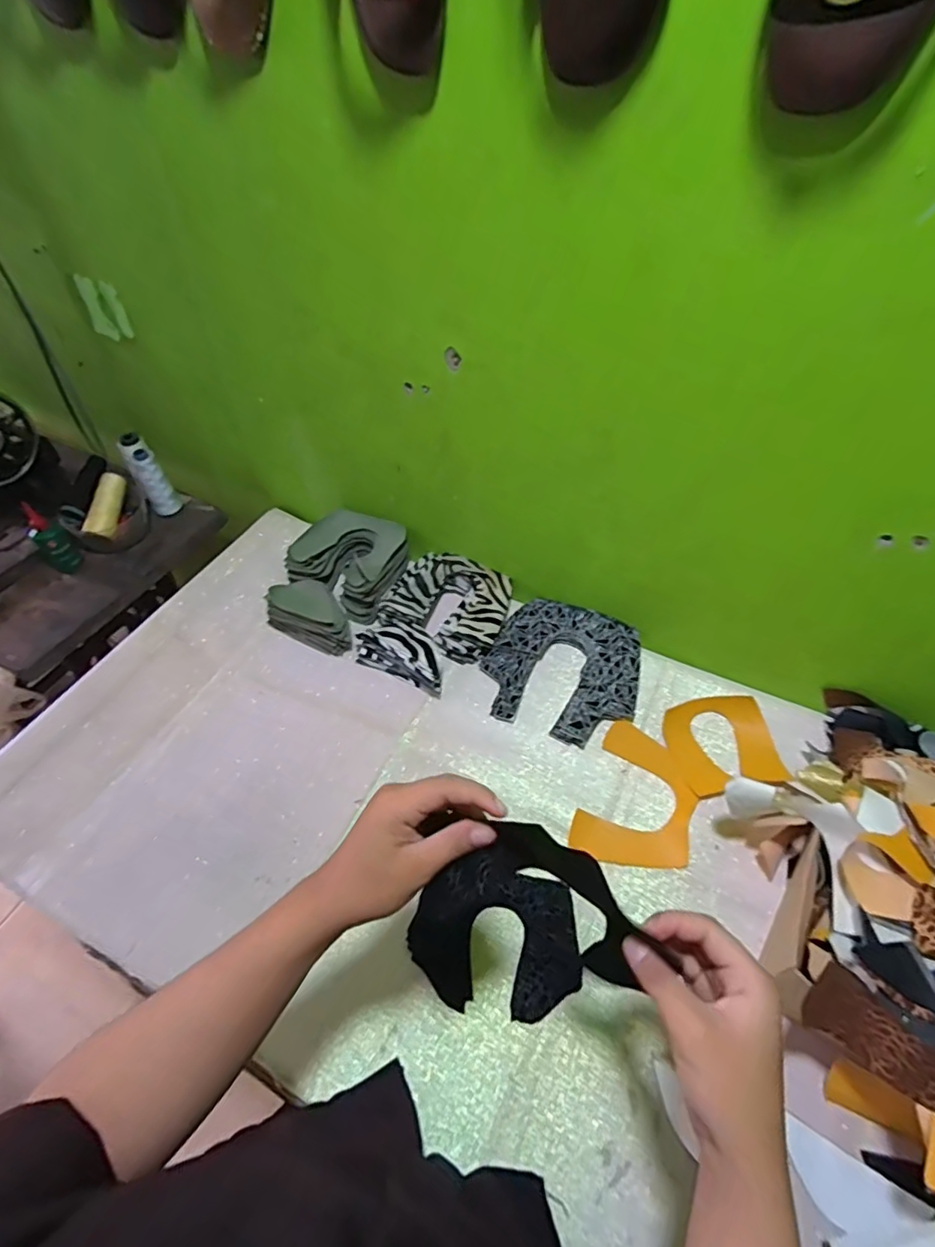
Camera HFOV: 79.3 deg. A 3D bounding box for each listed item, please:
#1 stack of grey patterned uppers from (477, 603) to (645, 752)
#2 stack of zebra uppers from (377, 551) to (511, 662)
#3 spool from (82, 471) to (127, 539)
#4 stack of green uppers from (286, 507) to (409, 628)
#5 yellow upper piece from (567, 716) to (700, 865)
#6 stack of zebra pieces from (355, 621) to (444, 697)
[{"bbox_3d":[0.124,0.058,0.731,0.190,0.036,0.182,20,53,15],"label":"stack of grey patterned uppers"},{"bbox_3d":[-0.023,-0.029,0.796,0.164,0.045,0.138,24,55,18],"label":"stack of zebra uppers"},{"bbox_3d":[-0.571,-0.191,0.896,0.031,0.034,0.113,2,69,2],"label":"spool"},{"bbox_3d":[-0.168,-0.089,0.840,0.161,0.072,0.143,27,56,20],"label":"stack of green uppers"},{"bbox_3d":[0.195,0.197,0.638,0.118,0.007,0.165,18,53,14],"label":"yellow upper piece"},{"bbox_3d":[-0.083,0.037,0.741,0.132,0.056,0.062,22,54,17],"label":"stack of zebra pieces"}]

